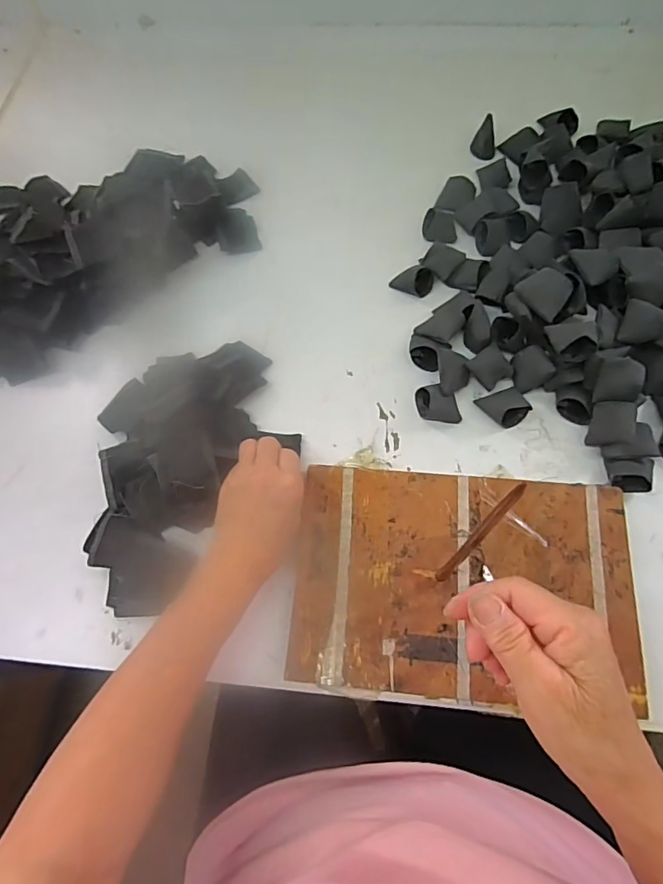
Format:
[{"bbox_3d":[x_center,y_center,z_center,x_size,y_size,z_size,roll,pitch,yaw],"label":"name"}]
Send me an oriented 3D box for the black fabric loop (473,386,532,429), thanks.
[{"bbox_3d":[0.163,-0.035,0.459,0.041,0.019,0.037,-24,68,-7],"label":"black fabric loop"}]

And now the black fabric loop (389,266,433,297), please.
[{"bbox_3d":[0.086,-0.169,0.519,0.044,0.027,0.025,0,67,3],"label":"black fabric loop"}]

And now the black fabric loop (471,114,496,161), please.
[{"bbox_3d":[0.186,-0.366,0.590,0.029,0.030,0.038,18,69,10],"label":"black fabric loop"}]

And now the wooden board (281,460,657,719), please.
[{"bbox_3d":[0.107,0.115,0.406,0.268,0.013,0.180,4,67,5],"label":"wooden board"}]

